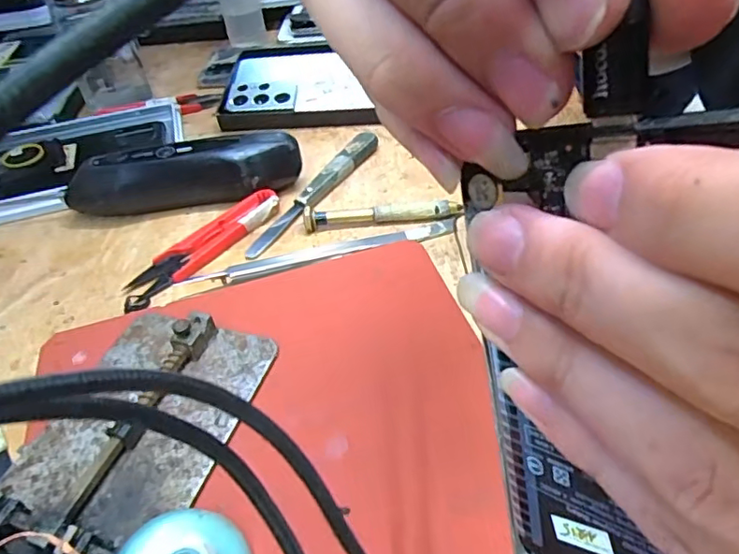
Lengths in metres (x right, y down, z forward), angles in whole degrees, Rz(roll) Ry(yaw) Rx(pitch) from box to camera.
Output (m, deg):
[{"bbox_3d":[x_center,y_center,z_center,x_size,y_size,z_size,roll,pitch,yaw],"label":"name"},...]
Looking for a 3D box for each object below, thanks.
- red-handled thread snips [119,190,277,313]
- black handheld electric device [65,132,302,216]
[{"bbox_3d":[-0.097,-0.020,0.327,0.024,0.010,0.106,32,55,32],"label":"red-handled thread snips"},{"bbox_3d":[-0.115,-0.062,0.354,0.141,0.035,0.027,-9,44,-4],"label":"black handheld electric device"}]

